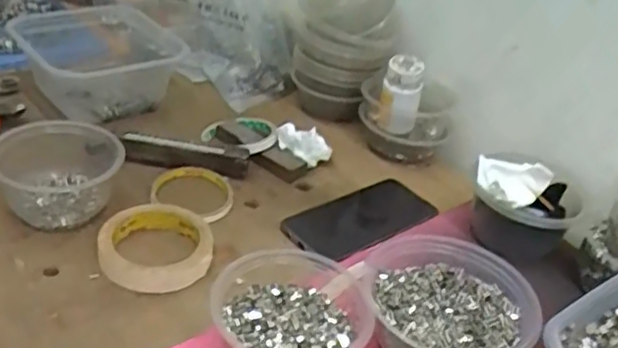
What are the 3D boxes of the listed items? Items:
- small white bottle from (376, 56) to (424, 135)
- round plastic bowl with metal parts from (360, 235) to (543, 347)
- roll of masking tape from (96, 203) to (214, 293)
[{"bbox_3d":[0.105,-0.090,0.749,0.042,0.089,0.034,12,33,3],"label":"small white bottle"},{"bbox_3d":[0.108,0.113,0.527,0.132,0.053,0.132,7,33,-5],"label":"round plastic bowl with metal parts"},{"bbox_3d":[-0.136,0.063,0.592,0.096,0.023,0.095,7,33,-5],"label":"roll of masking tape"}]

